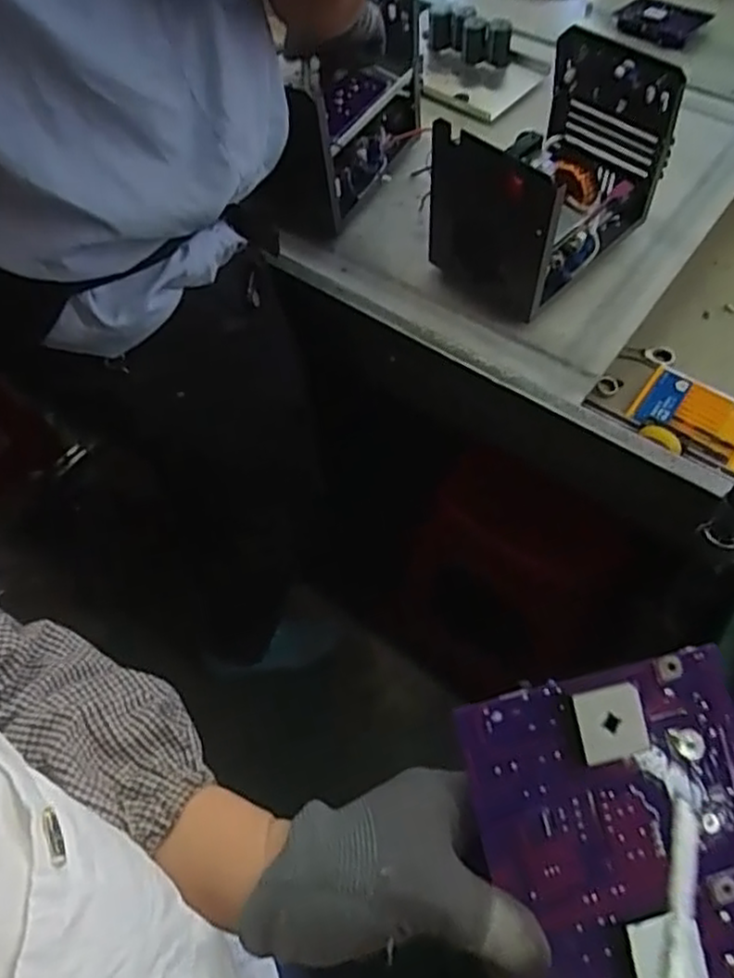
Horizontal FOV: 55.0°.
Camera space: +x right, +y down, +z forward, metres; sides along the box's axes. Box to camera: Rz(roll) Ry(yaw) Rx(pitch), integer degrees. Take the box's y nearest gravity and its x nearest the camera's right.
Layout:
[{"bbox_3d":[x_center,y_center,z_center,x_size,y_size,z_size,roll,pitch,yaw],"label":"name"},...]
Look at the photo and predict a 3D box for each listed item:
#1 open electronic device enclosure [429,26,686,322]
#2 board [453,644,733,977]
[{"bbox_3d":[0.198,-0.336,0.779,0.149,0.189,0.243,37,67,24],"label":"open electronic device enclosure"},{"bbox_3d":[0.121,0.180,0.306,0.125,0.014,0.195,-12,85,-8],"label":"board"}]

